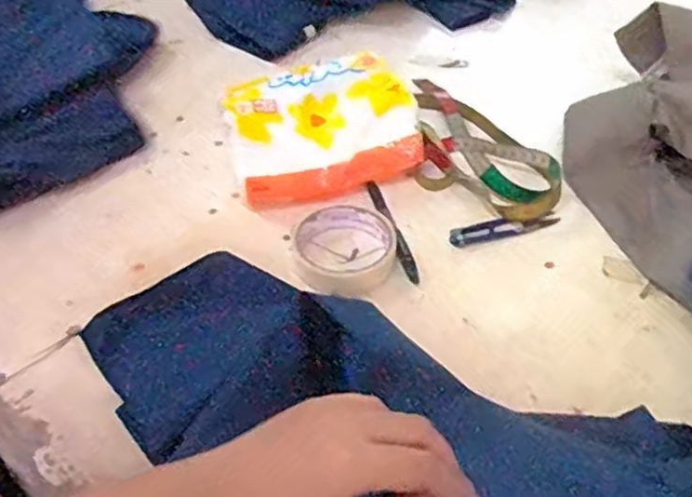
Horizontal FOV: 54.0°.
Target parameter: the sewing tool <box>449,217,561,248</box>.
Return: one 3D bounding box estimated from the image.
[{"bbox_3d":[0.142,-0.018,0.609,0.102,0.011,0.019,-11,47,-10],"label":"sewing tool"}]

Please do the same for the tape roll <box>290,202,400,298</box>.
[{"bbox_3d":[0.003,-0.003,0.585,0.089,0.020,0.081,29,53,25],"label":"tape roll"}]

